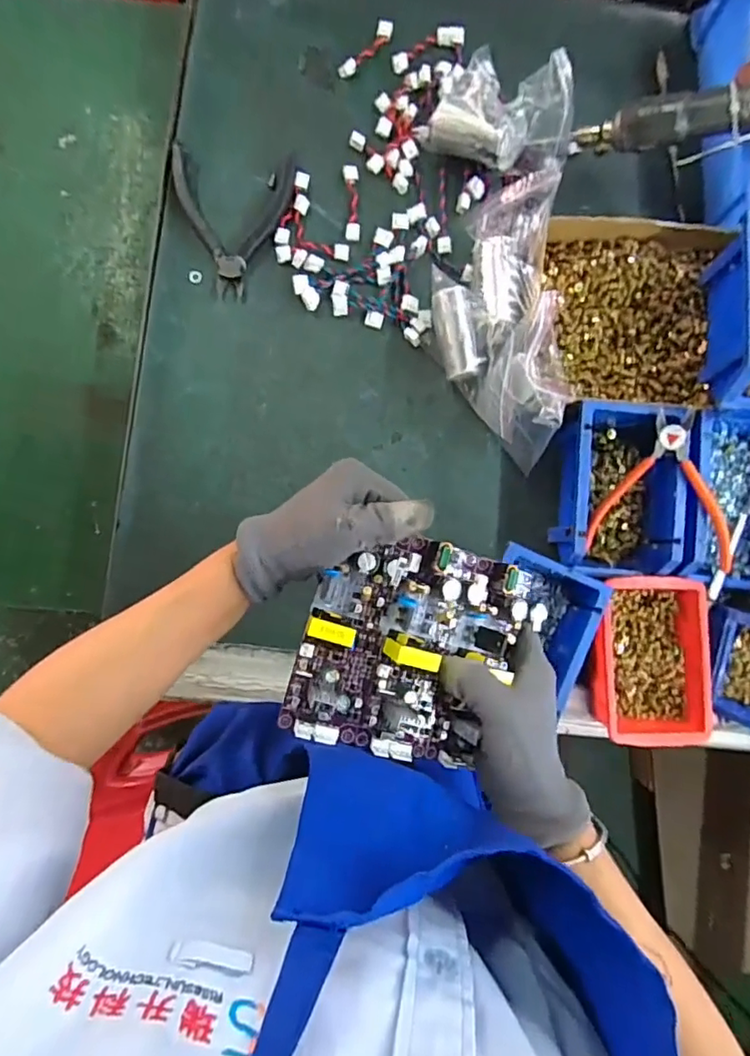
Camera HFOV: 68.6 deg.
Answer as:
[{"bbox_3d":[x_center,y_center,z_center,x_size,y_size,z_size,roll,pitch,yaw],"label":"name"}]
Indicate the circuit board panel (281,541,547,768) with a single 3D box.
[{"bbox_3d":[0.029,0.081,0.361,0.148,0.038,0.141,16,85,-12],"label":"circuit board panel"}]

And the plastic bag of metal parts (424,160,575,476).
[{"bbox_3d":[0.119,-0.189,0.498,0.122,0.107,0.249,-4,88,-1],"label":"plastic bag of metal parts"}]

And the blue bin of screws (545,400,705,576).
[{"bbox_3d":[0.232,-0.036,0.522,0.107,0.073,0.147,7,88,-1],"label":"blue bin of screws"}]

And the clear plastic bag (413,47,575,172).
[{"bbox_3d":[0.119,-0.399,0.538,0.141,0.077,0.077,8,88,-1],"label":"clear plastic bag"}]

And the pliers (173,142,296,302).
[{"bbox_3d":[-0.142,-0.304,0.550,0.118,0.012,0.146,1,88,-1],"label":"pliers"}]

